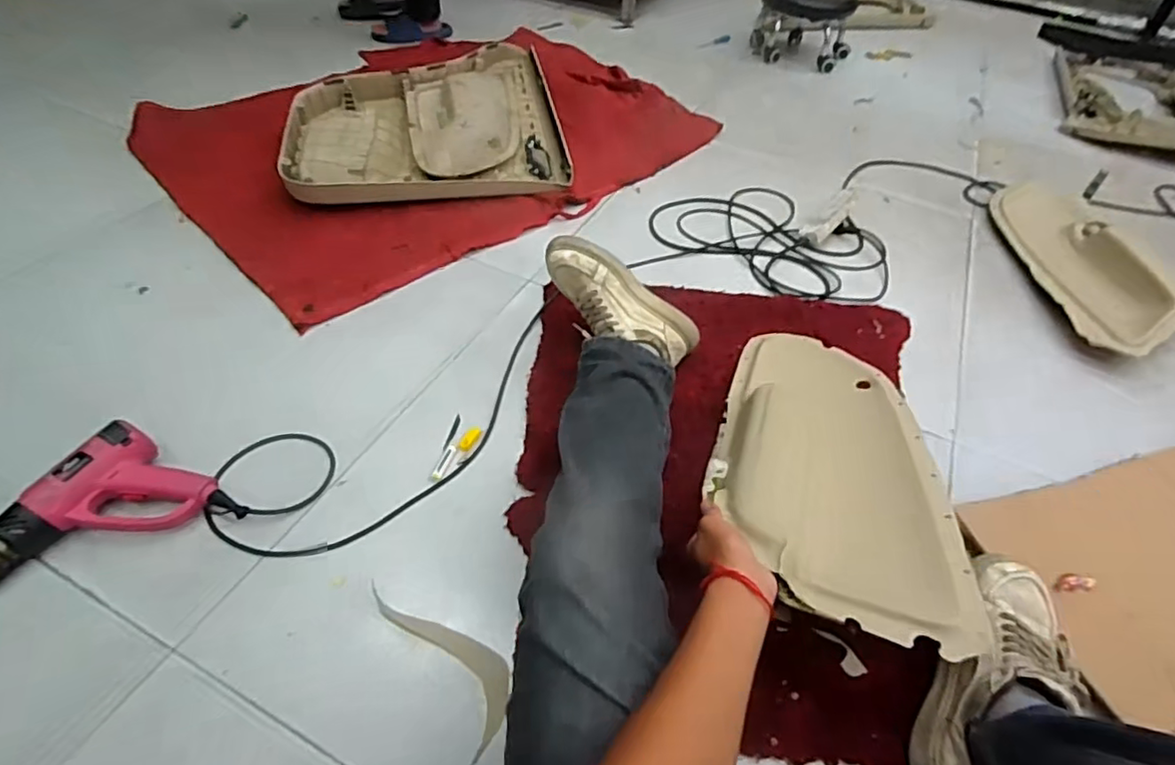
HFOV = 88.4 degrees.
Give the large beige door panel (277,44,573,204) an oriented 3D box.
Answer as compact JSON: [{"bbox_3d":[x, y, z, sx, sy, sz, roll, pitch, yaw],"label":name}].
[{"bbox_3d":[-0.392,-0.687,1.502,0.616,0.082,0.758,-5,48,-11],"label":"large beige door panel"}]

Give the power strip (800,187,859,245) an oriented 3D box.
[{"bbox_3d":[0.534,-0.365,1.327,0.169,0.041,0.054,-44,63,-12],"label":"power strip"}]

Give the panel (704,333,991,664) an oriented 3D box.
[{"bbox_3d":[0.301,0.081,0.793,0.267,0.065,0.556,9,33,3],"label":"panel"}]

